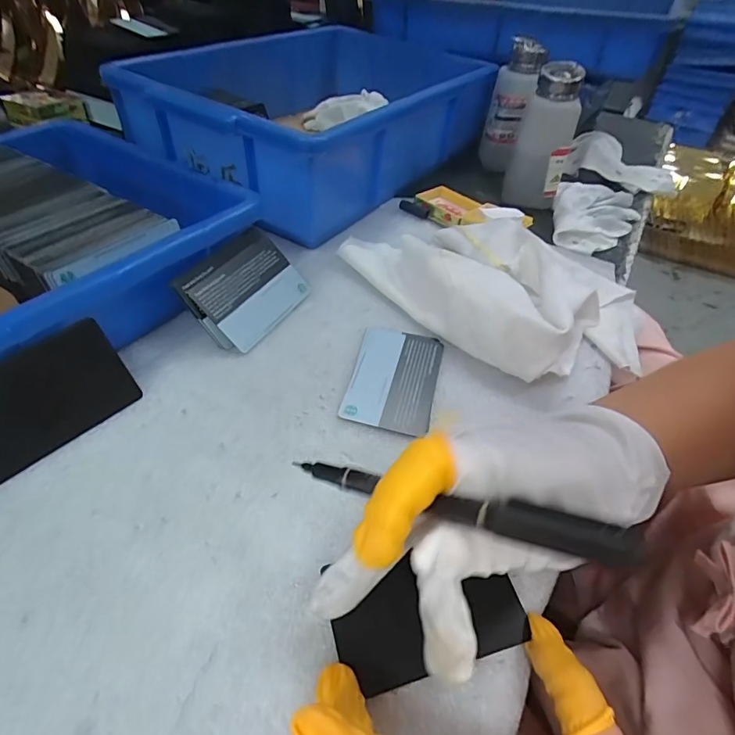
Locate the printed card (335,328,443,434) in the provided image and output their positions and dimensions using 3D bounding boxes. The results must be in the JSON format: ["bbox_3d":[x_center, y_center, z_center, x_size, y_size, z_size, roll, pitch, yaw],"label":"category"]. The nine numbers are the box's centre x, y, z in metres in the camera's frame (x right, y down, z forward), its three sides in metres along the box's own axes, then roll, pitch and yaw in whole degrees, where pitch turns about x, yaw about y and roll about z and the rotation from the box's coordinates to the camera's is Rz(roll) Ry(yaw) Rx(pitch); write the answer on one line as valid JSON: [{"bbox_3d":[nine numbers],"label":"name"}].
[{"bbox_3d":[0.018,0.005,0.297,0.055,0.004,0.086,13,47,6],"label":"printed card"}]

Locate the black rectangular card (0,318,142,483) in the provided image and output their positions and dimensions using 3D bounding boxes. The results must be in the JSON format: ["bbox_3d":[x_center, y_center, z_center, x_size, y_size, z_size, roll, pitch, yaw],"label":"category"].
[{"bbox_3d":[-0.172,0.017,0.238,0.004,0.053,0.085,8,38,46],"label":"black rectangular card"}]

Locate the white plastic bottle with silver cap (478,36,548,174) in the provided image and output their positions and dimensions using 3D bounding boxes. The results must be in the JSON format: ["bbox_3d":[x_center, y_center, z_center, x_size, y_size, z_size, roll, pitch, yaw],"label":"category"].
[{"bbox_3d":[0.163,-0.294,0.514,0.046,0.122,0.045,13,47,6],"label":"white plastic bottle with silver cap"}]

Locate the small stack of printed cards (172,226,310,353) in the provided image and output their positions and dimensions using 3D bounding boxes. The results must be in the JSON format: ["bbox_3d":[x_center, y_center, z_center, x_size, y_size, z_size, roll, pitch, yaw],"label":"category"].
[{"bbox_3d":[-0.085,-0.057,0.320,0.064,0.008,0.088,51,49,-16],"label":"small stack of printed cards"}]

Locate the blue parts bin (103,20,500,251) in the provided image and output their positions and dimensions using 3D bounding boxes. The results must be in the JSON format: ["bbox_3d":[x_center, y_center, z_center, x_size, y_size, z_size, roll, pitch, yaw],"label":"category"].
[{"bbox_3d":[-0.052,-0.272,0.491,0.250,0.101,0.346,31,51,21],"label":"blue parts bin"}]

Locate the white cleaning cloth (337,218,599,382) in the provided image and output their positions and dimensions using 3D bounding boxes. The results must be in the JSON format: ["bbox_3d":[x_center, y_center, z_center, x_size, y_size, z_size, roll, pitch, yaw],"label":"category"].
[{"bbox_3d":[0.079,-0.075,0.353,0.203,0.041,0.122,35,53,24],"label":"white cleaning cloth"}]

